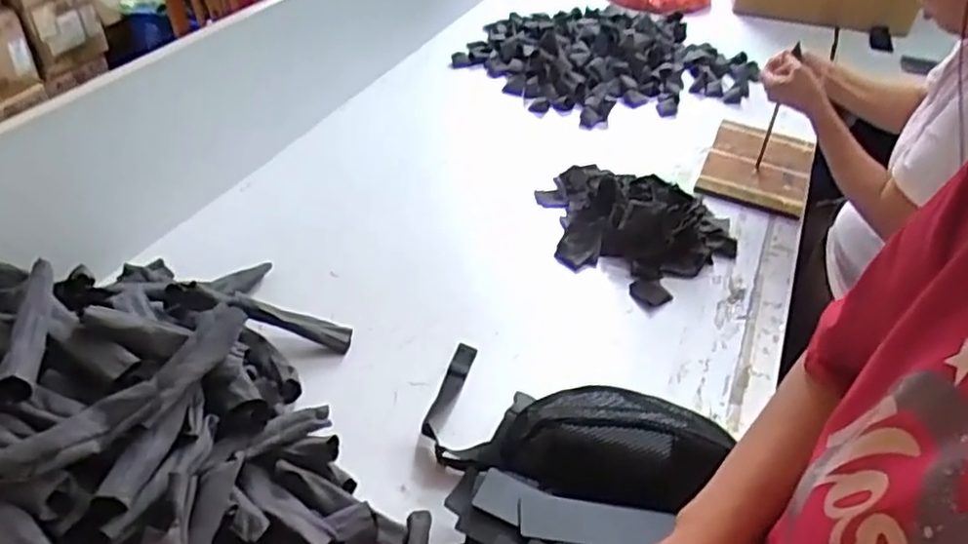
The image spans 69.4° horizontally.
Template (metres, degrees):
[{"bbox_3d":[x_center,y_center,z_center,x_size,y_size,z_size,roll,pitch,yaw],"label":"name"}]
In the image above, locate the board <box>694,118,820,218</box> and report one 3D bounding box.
[{"bbox_3d":[0.502,-0.199,1.272,0.181,0.032,0.284,20,42,16],"label":"board"}]

